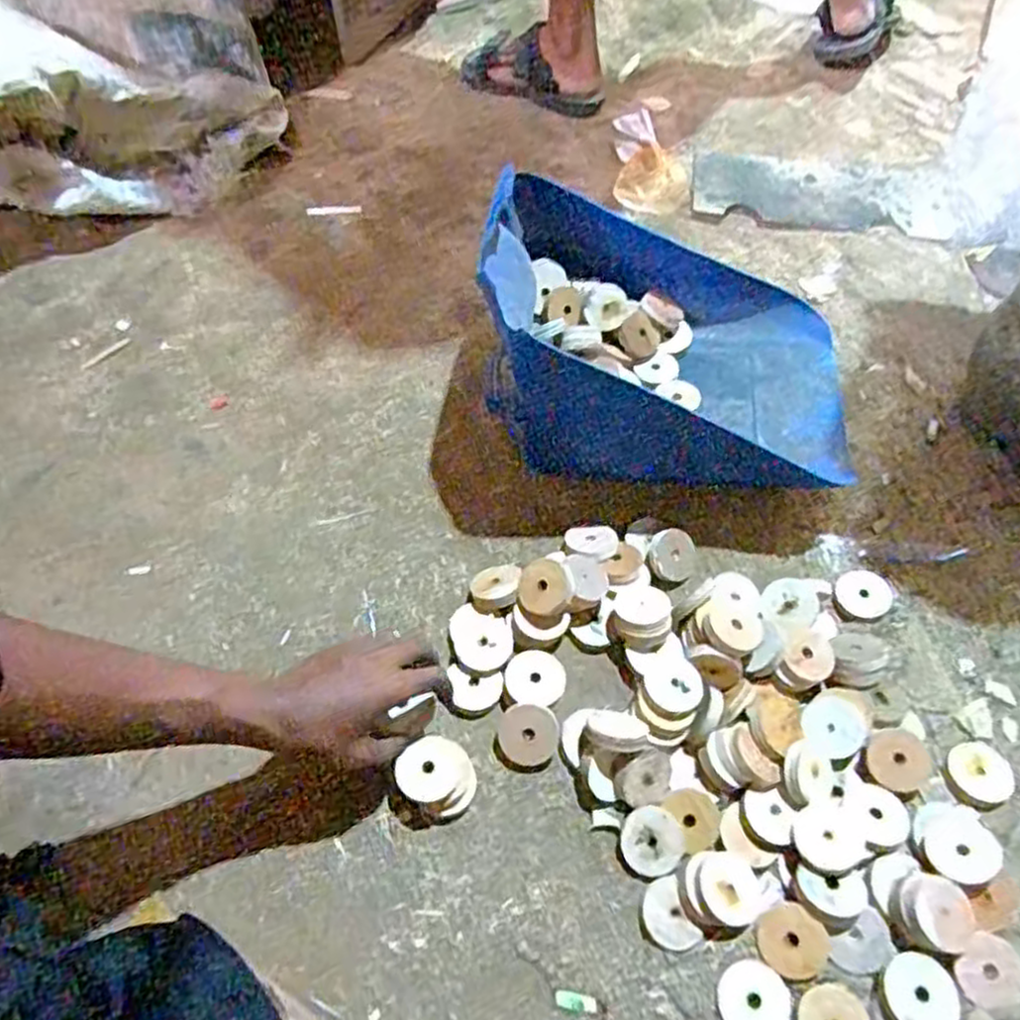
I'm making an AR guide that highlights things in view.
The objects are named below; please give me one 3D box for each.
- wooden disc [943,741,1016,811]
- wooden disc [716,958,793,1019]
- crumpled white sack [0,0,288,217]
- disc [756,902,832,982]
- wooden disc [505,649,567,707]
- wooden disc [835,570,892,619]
[{"bbox_3d":[0.400,0.226,0.646,0.058,0.016,0.052,-24,61,-14],"label":"wooden disc"},{"bbox_3d":[0.181,0.365,0.563,0.051,0.011,0.050,0,58,0],"label":"wooden disc"},{"bbox_3d":[-0.532,-0.530,0.959,0.461,0.245,0.254,-33,64,-19],"label":"crumpled white sack"},{"bbox_3d":[0.216,0.330,0.578,0.050,0.009,0.050,-7,67,17],"label":"disc"},{"bbox_3d":[0.023,0.147,0.666,0.051,0.008,0.050,0,58,0],"label":"wooden disc"},{"bbox_3d":[0.353,0.083,0.753,0.057,0.006,0.049,-21,61,-12],"label":"wooden disc"}]

